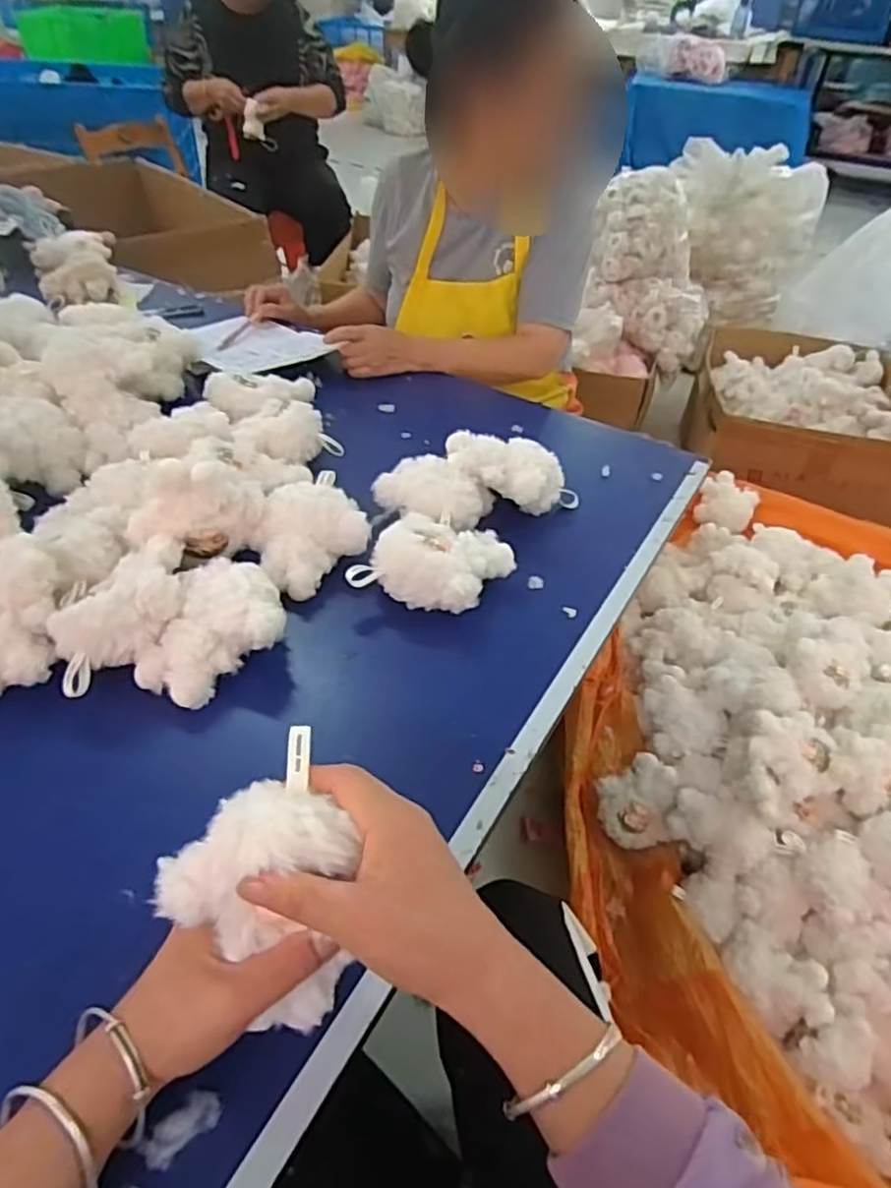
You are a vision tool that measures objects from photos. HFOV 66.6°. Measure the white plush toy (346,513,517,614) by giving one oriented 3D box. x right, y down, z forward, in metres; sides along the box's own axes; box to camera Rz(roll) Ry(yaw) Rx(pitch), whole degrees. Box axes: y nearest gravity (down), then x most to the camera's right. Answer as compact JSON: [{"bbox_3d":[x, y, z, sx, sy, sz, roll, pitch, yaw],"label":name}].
[{"bbox_3d":[-0.009,-0.035,0.662,0.151,0.063,0.108,7,43,2],"label":"white plush toy"}]

